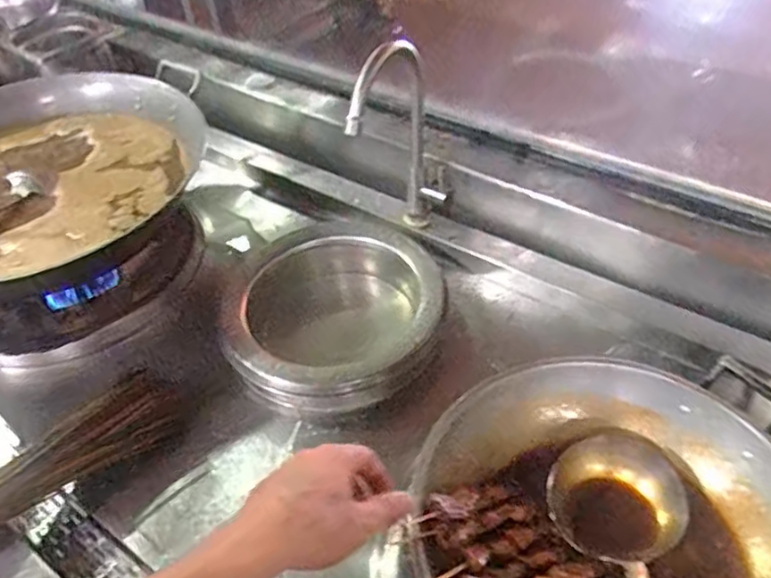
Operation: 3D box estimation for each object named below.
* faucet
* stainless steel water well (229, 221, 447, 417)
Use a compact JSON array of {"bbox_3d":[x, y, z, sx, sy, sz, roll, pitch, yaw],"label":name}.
[{"bbox_3d":[0.021,-0.167,0.843,0.058,0.287,0.169,17,49,21],"label":"faucet"},{"bbox_3d":[-0.069,0.029,0.904,0.281,0.091,0.322,-6,45,-2],"label":"stainless steel water well"}]

